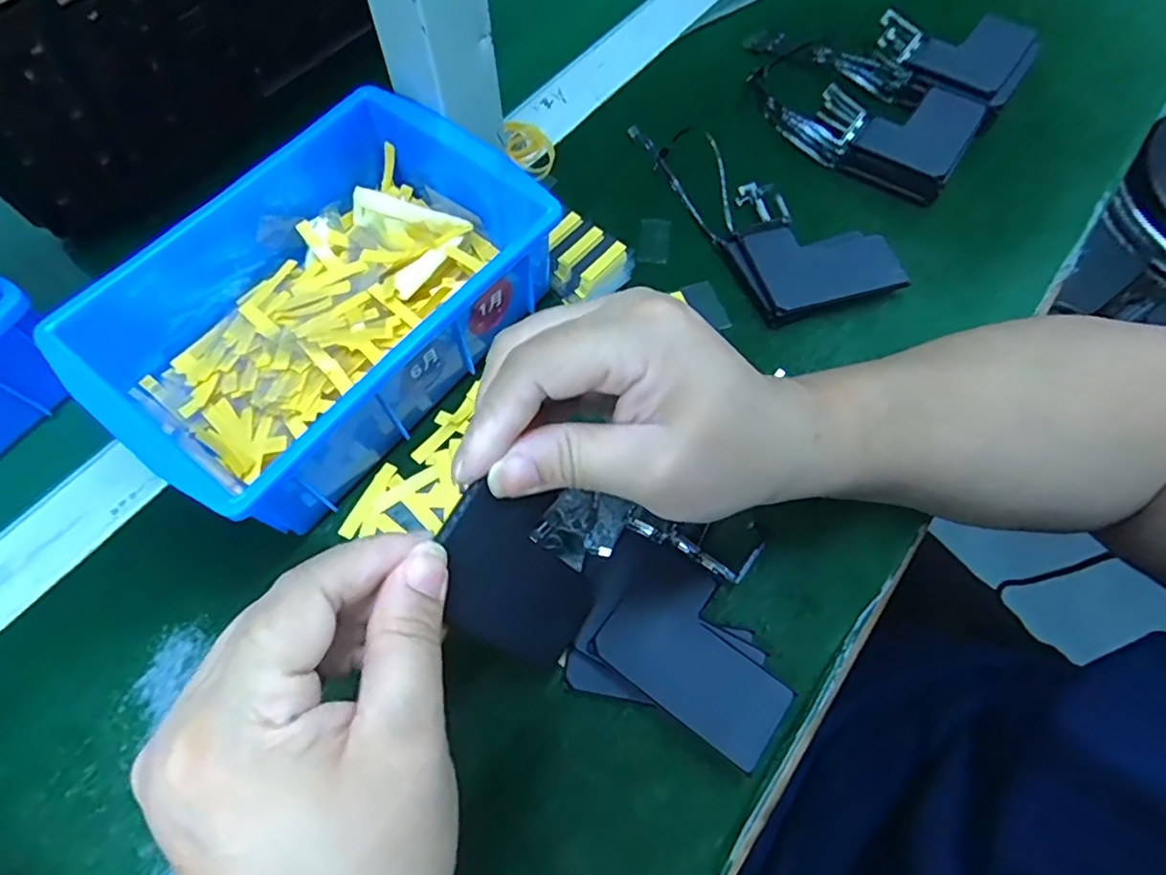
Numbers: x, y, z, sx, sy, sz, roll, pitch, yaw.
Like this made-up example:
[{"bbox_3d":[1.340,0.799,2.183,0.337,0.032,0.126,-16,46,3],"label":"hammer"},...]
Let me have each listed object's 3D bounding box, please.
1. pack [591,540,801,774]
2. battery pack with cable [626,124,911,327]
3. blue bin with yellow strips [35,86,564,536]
[{"bbox_3d":[0.048,0.086,0.247,0.074,0.004,0.054,34,68,18],"label":"pack"},{"bbox_3d":[0.105,-0.142,0.358,0.077,0.025,0.171,-22,66,-10],"label":"battery pack with cable"},{"bbox_3d":[-0.124,-0.065,0.298,0.140,0.068,0.201,37,70,16],"label":"blue bin with yellow strips"}]

